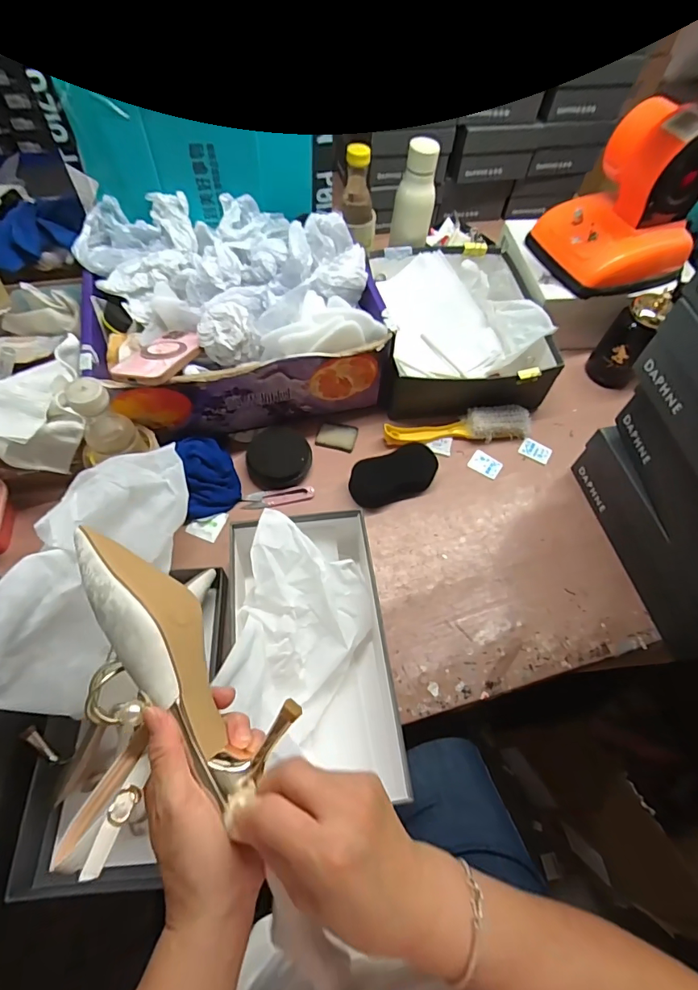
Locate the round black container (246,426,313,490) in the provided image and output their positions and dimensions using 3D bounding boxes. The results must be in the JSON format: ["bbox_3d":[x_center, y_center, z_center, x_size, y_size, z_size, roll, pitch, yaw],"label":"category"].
[{"bbox_3d":[-0.101,-0.055,0.665,0.090,0.027,0.093,1,60,-2],"label":"round black container"}]

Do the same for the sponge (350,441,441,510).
[{"bbox_3d":[0.065,-0.028,0.652,0.125,0.038,0.064,-15,62,-11],"label":"sponge"}]

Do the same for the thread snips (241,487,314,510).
[{"bbox_3d":[-0.100,0.003,0.644,0.099,0.008,0.024,-6,61,-7],"label":"thread snips"}]

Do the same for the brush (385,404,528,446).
[{"bbox_3d":[0.167,-0.102,0.700,0.227,0.037,0.054,-8,61,-8],"label":"brush"}]

